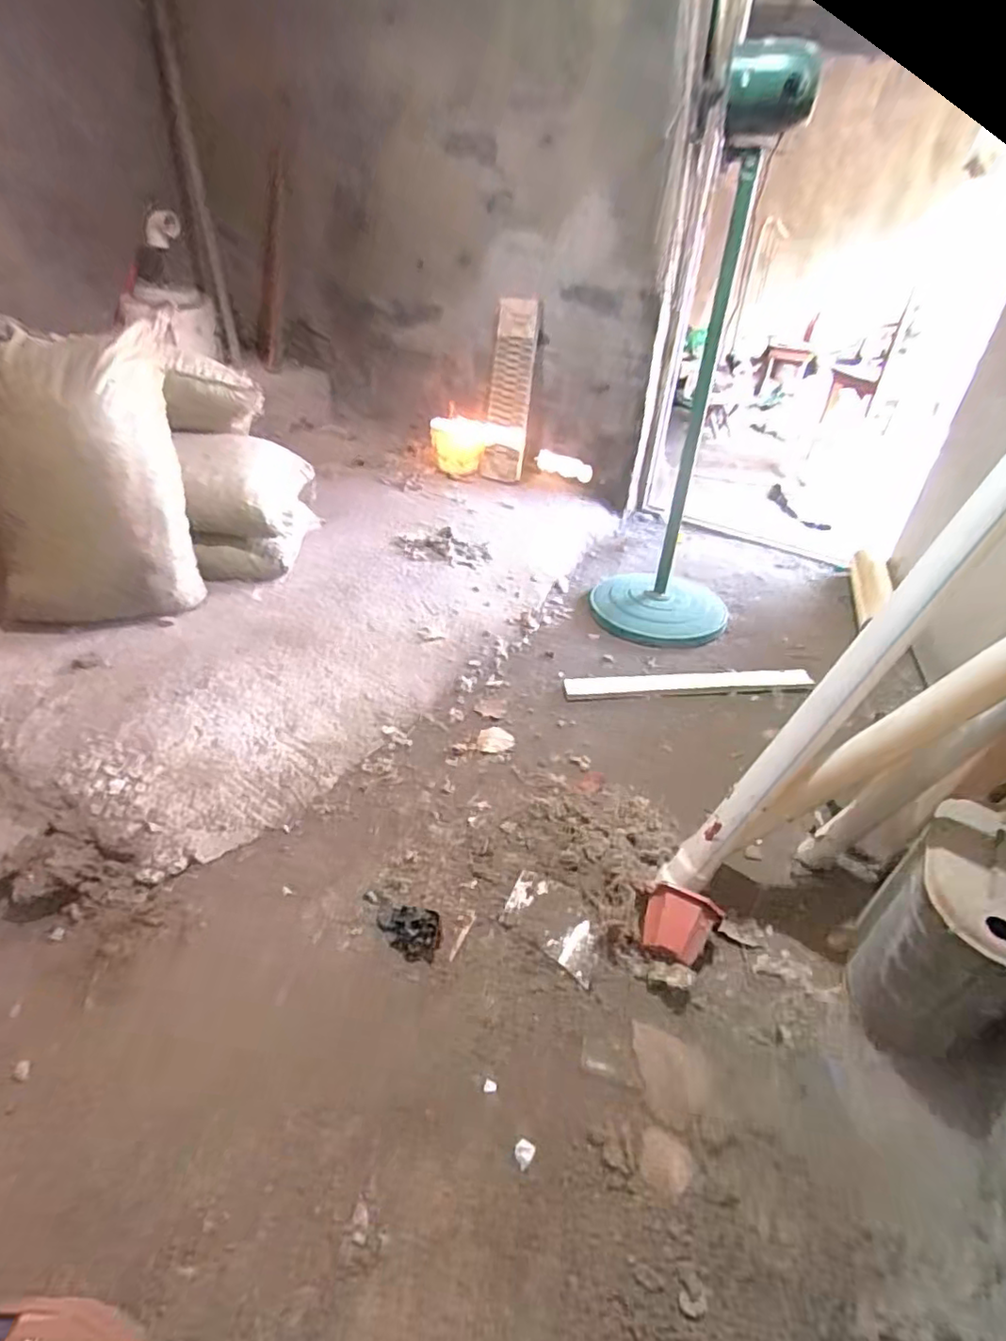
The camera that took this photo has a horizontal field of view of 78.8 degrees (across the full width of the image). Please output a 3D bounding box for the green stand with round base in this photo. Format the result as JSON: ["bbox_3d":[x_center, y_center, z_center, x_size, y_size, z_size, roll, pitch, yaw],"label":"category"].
[{"bbox_3d":[0.505,-0.611,1.438,0.357,1.167,0.321,14,37,15],"label":"green stand with round base"}]

